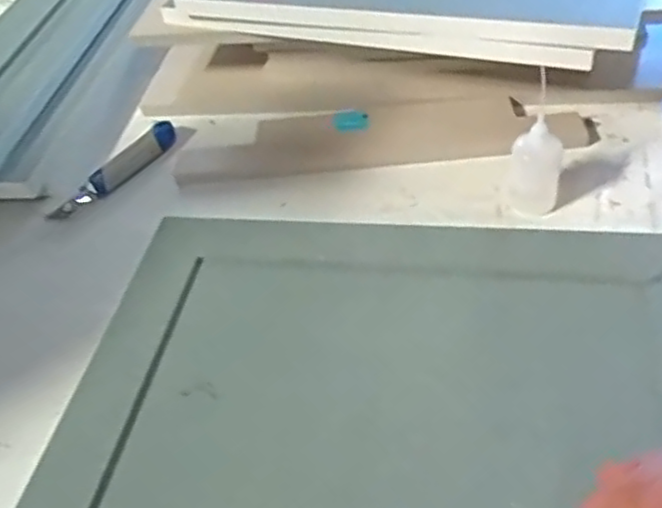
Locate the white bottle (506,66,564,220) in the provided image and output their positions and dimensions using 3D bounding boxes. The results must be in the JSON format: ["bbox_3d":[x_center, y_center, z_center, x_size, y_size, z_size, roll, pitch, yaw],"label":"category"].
[{"bbox_3d":[0.207,-0.106,0.705,0.048,0.135,0.053,0,43,11],"label":"white bottle"}]

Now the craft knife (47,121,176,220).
[{"bbox_3d":[-0.252,-0.103,0.836,0.035,0.015,0.204,15,47,25],"label":"craft knife"}]

